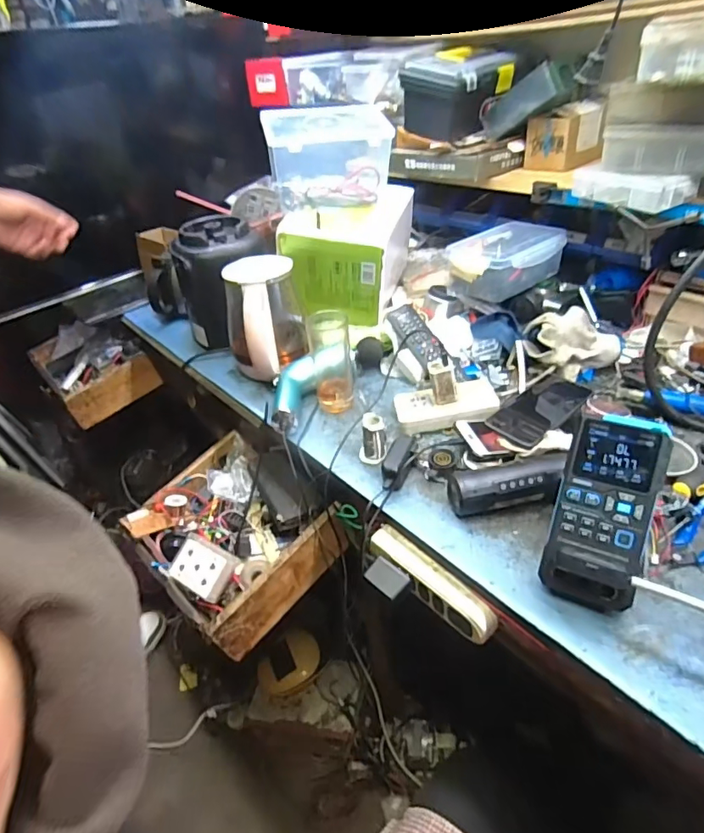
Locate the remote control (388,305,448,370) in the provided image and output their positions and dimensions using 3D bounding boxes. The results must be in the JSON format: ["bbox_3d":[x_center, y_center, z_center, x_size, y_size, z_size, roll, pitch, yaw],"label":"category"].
[{"bbox_3d":[0.109,-0.135,0.842,0.052,0.022,0.137,-22,63,-20],"label":"remote control"}]

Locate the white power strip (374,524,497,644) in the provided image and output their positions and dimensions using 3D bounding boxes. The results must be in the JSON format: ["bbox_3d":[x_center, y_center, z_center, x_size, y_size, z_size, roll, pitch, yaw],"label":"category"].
[{"bbox_3d":[0.093,0.197,0.593,0.033,0.051,0.170,-32,43,-31],"label":"white power strip"}]

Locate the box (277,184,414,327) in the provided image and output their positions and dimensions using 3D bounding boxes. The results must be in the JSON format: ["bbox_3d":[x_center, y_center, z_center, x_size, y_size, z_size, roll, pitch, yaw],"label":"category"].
[{"bbox_3d":[0.001,-0.312,0.961,0.190,0.178,0.230,6,38,17],"label":"box"}]

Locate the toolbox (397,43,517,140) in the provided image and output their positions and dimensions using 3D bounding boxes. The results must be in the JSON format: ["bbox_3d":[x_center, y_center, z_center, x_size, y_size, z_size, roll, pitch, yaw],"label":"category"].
[{"bbox_3d":[0.209,-0.619,0.960,0.182,0.126,0.149,-32,43,-31],"label":"toolbox"}]

